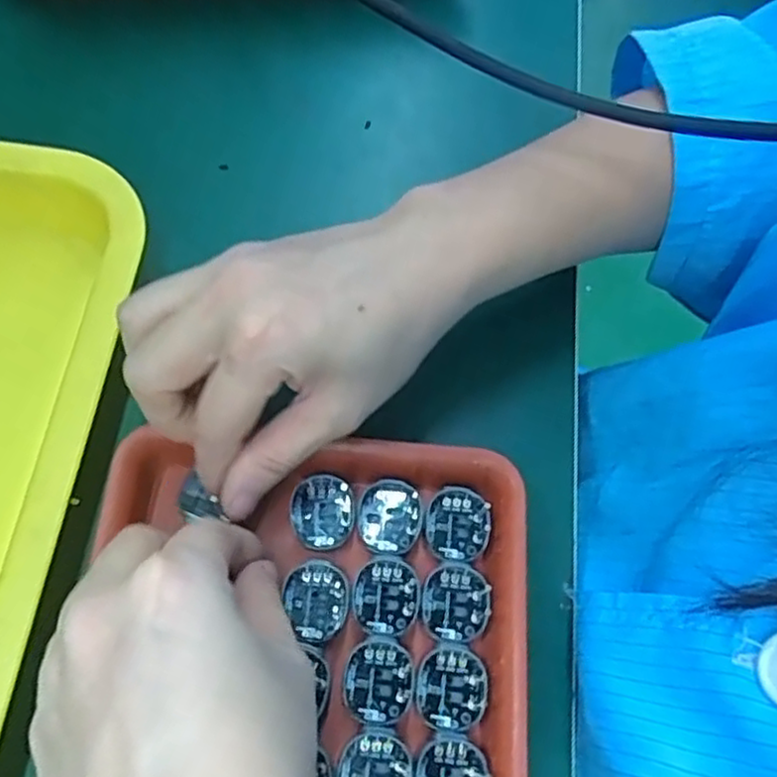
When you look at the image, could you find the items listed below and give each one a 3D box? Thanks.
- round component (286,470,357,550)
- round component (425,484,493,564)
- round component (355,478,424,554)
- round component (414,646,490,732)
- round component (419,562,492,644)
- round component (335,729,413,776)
[{"bbox_3d":[-0.026,0.047,0.278,0.025,0.004,0.030,3,67,-1],"label":"round component"},{"bbox_3d":[0.027,0.052,0.279,0.024,0.004,0.029,9,67,1],"label":"round component"},{"bbox_3d":[0.001,0.049,0.278,0.025,0.004,0.028,20,67,6],"label":"round component"},{"bbox_3d":[0.023,0.106,0.255,0.025,0.004,0.028,20,67,6],"label":"round component"},{"bbox_3d":[0.025,0.080,0.268,0.026,0.004,0.028,1,67,-2],"label":"round component"},{"bbox_3d":[-0.004,0.131,0.242,0.025,0.004,0.027,21,67,6],"label":"round component"}]

